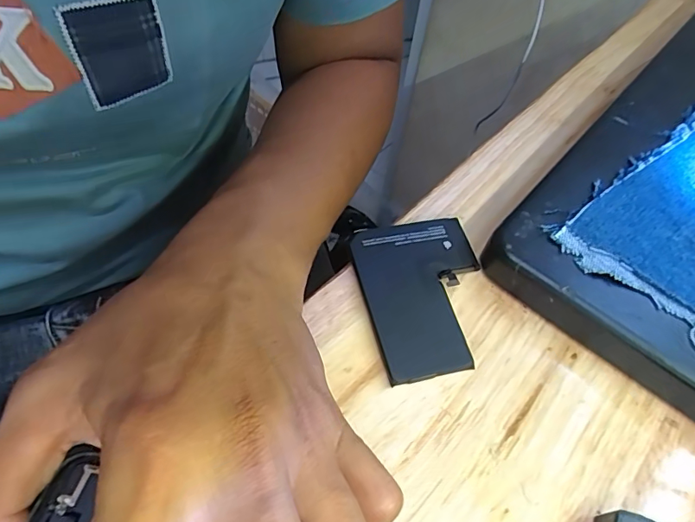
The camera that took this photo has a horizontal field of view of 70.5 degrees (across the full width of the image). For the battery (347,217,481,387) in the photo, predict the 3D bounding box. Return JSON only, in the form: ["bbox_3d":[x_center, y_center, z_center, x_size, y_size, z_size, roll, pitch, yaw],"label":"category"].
[{"bbox_3d":[0.036,0.014,0.223,0.057,0.007,0.075,-8,57,-15],"label":"battery"}]

